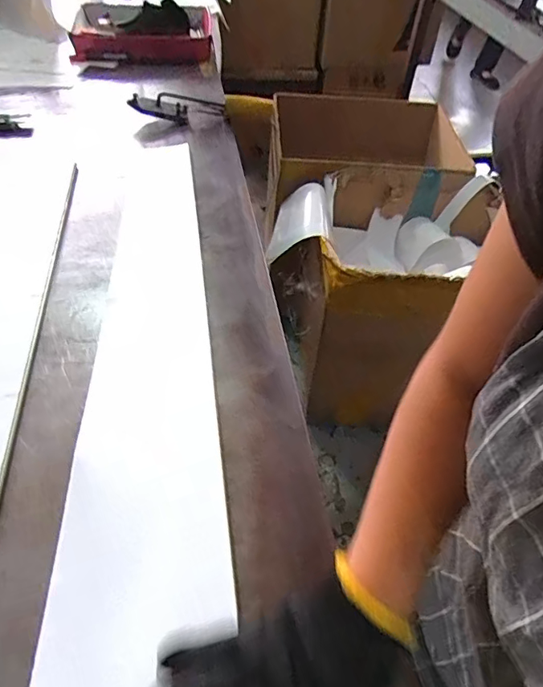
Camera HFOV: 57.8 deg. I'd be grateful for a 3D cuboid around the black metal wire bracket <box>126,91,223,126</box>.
[{"bbox_3d":[-0.181,-0.446,0.920,0.167,0.026,0.065,5,47,0],"label":"black metal wire bracket"}]

